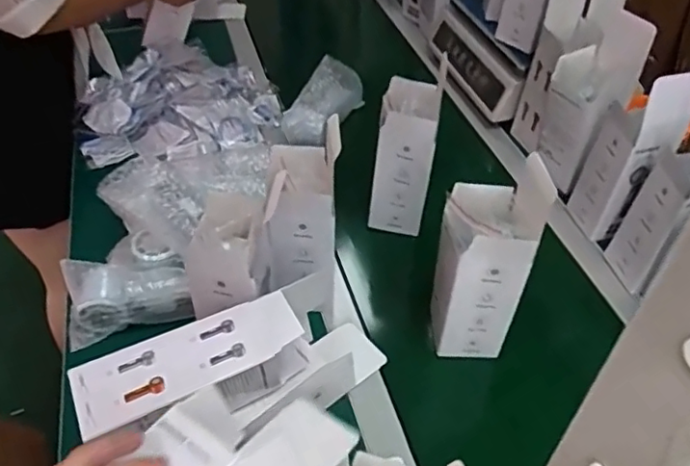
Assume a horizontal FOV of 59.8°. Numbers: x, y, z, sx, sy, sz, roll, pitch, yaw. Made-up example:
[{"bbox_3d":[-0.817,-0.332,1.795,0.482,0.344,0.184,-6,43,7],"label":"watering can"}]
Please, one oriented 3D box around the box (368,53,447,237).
[{"bbox_3d":[0.078,-0.095,0.788,0.078,0.197,0.068,10,46,11],"label":"box"}]

